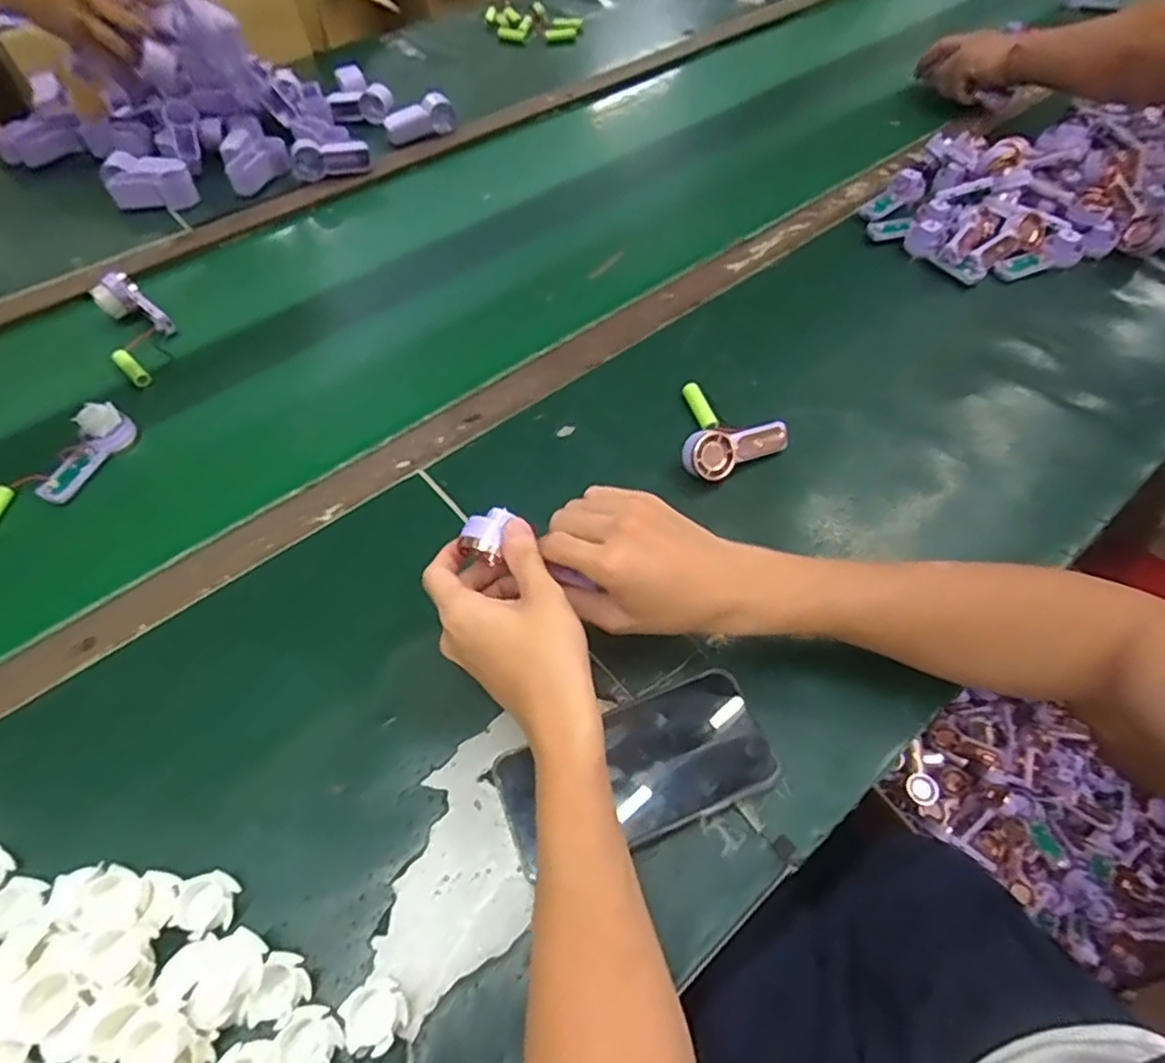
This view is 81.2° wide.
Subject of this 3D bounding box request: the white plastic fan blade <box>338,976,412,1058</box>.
[{"bbox_3d":[-0.106,0.249,0.349,0.030,0.012,0.032,-19,56,-12],"label":"white plastic fan blade"}]

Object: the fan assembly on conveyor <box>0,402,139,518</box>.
[{"bbox_3d":[-0.439,-0.050,0.558,0.044,0.033,0.146,31,60,21],"label":"fan assembly on conveyor"}]

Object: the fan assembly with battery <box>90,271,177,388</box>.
[{"bbox_3d":[-0.437,-0.196,0.668,0.062,0.030,0.133,-22,71,-15],"label":"fan assembly with battery"}]

